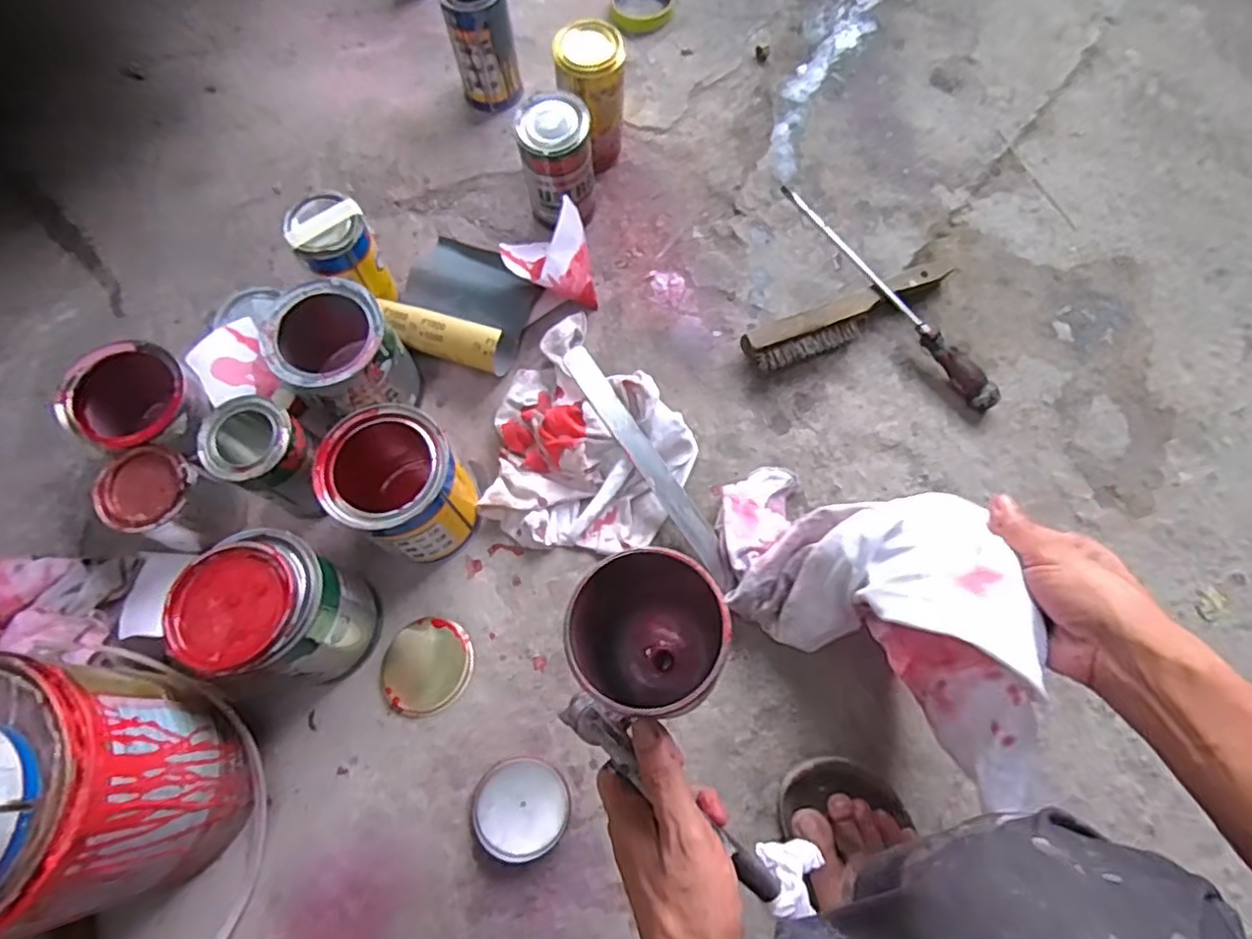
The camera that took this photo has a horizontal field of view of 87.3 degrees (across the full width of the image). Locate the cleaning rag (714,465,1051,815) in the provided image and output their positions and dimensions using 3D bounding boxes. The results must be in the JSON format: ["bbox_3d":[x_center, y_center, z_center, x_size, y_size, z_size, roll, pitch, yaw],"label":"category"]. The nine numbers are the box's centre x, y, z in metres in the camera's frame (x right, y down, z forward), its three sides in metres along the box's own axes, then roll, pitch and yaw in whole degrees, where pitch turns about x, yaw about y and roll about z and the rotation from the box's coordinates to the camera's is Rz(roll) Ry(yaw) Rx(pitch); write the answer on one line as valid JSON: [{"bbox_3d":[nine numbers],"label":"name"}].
[{"bbox_3d":[0.197,0.093,0.511,0.269,0.188,0.144,42,79,11],"label":"cleaning rag"}]

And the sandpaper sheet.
[{"bbox_3d":[-0.173,-0.185,0.696,0.143,0.055,0.149,21,74,6],"label":"sandpaper sheet"}]

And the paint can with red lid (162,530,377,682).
[{"bbox_3d":[-0.278,0.113,0.534,0.107,0.123,0.106,0,75,0],"label":"paint can with red lid"}]

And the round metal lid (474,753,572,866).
[{"bbox_3d":[-0.087,0.284,0.551,0.076,0.014,0.075,0,71,0],"label":"round metal lid"}]

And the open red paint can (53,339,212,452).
[{"bbox_3d":[-0.433,-0.054,0.608,0.110,0.102,0.097,15,74,4],"label":"open red paint can"}]

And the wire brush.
[{"bbox_3d":[0.242,-0.164,0.698,0.255,0.042,0.049,-25,75,-7],"label":"wire brush"}]

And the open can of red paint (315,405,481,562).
[{"bbox_3d":[-0.195,0.012,0.584,0.112,0.122,0.104,0,75,0],"label":"open can of red paint"}]

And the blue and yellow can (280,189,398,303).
[{"bbox_3d":[-0.276,-0.206,0.663,0.067,0.137,0.072,0,75,0],"label":"blue and yellow can"}]

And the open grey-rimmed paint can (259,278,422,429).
[{"bbox_3d":[-0.265,-0.101,0.633,0.106,0.134,0.113,-36,77,-10],"label":"open grey-rimmed paint can"}]

